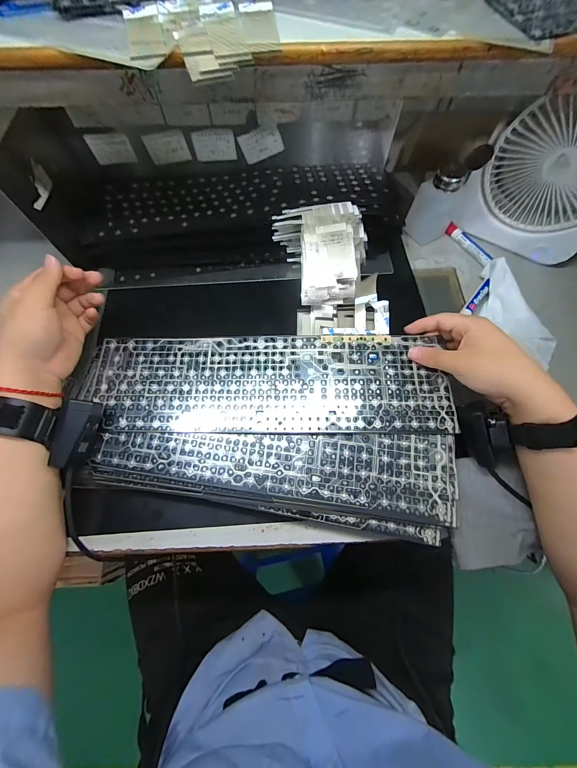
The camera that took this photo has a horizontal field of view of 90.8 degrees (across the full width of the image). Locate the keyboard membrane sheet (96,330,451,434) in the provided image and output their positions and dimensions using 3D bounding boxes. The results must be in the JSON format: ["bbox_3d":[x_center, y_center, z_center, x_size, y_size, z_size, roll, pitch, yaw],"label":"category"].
[{"bbox_3d":[-0.023,-0.003,0.341,0.412,0.008,0.123,1,69,3],"label":"keyboard membrane sheet"}]

